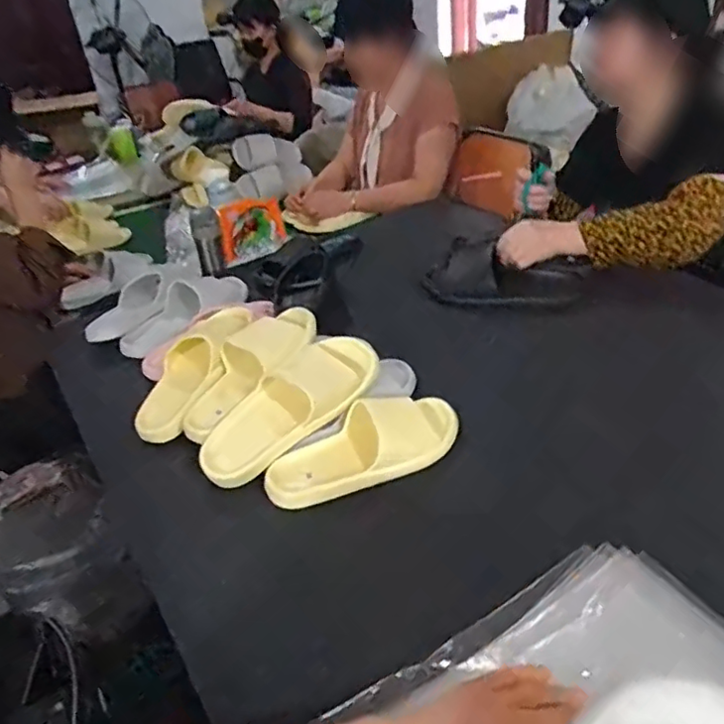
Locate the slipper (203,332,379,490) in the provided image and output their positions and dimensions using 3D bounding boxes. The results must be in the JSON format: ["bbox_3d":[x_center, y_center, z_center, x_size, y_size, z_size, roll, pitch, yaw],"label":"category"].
[{"bbox_3d":[-0.091,0.051,0.755,0.247,0.061,0.089,-39,41,-13],"label":"slipper"}]

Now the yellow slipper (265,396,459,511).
[{"bbox_3d":[0.004,0.099,0.723,0.248,0.062,0.099,-21,36,-20],"label":"yellow slipper"}]

